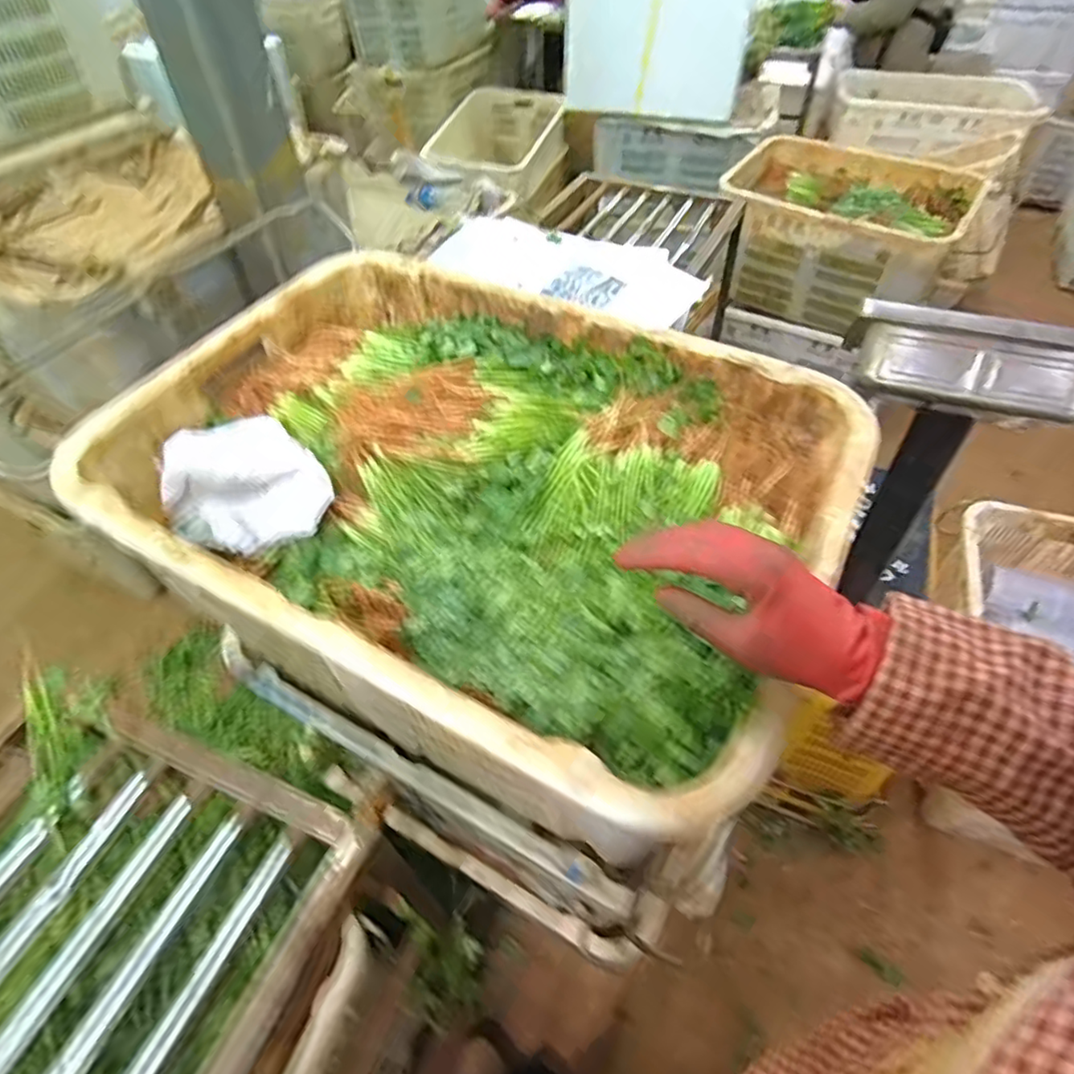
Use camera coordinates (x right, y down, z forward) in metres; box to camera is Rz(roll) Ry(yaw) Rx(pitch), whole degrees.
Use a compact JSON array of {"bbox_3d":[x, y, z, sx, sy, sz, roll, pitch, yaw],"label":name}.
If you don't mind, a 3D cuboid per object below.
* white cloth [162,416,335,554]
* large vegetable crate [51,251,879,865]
[{"bbox_3d":[-0.293,-0.056,0.621,0.154,0.034,0.134,-16,84,-9],"label":"white cloth"},{"bbox_3d":[-0.072,-0.060,0.609,0.657,0.121,0.456,23,54,20],"label":"large vegetable crate"}]

